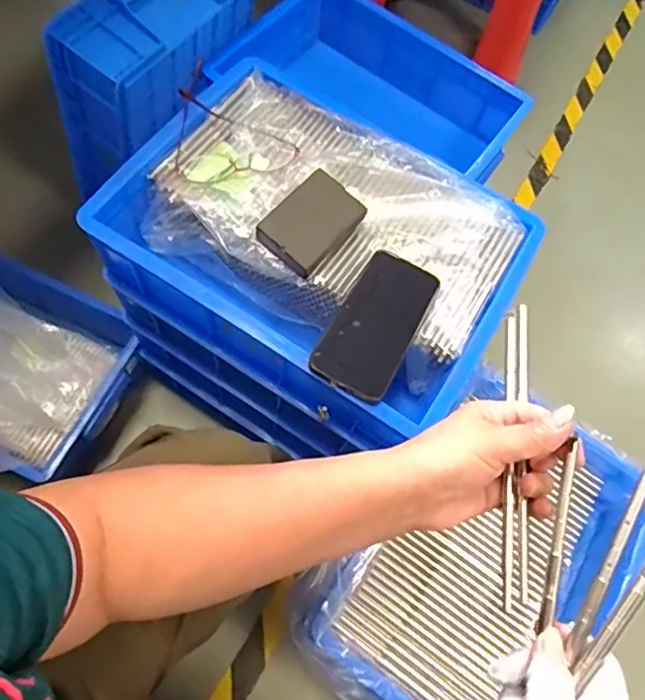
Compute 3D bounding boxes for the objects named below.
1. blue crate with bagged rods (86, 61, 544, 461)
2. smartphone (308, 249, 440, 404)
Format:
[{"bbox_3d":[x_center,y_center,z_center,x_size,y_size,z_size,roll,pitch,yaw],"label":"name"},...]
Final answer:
[{"bbox_3d":[-0.002,-0.115,0.620,0.411,0.125,0.311,32,67,7],"label":"blue crate with bagged rods"},{"bbox_3d":[0.056,-0.030,0.540,0.075,0.014,0.162,28,62,7],"label":"smartphone"}]

